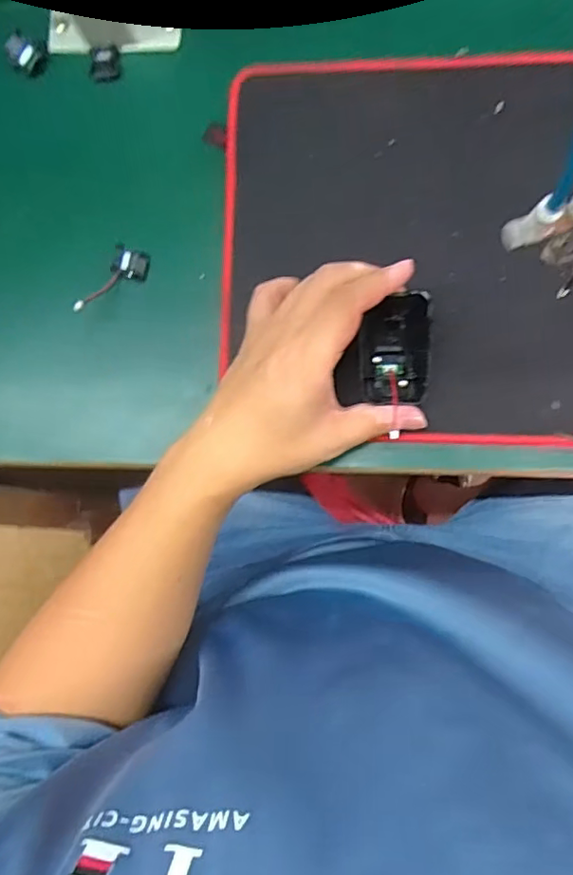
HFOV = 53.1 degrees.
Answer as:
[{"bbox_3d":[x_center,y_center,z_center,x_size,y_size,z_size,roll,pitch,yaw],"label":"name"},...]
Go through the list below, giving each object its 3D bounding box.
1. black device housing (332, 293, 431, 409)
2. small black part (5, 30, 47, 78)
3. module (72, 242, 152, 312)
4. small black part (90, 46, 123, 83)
[{"bbox_3d":[0.070,-0.056,0.372,0.044,0.032,0.066,0,85,4],"label":"black device housing"},{"bbox_3d":[-0.190,-0.279,0.418,0.026,0.014,0.020,38,90,7],"label":"small black part"},{"bbox_3d":[-0.124,-0.112,0.405,0.024,0.016,0.067,44,75,7],"label":"module"},{"bbox_3d":[-0.132,-0.274,0.419,0.023,0.006,0.026,-4,86,5],"label":"small black part"}]

